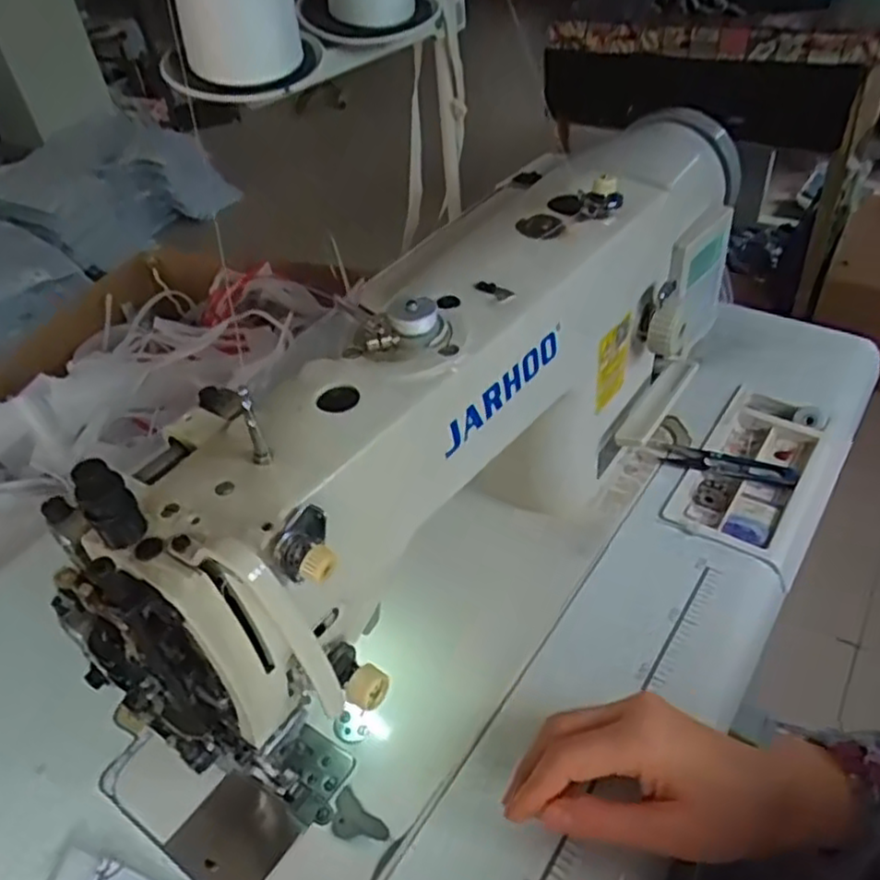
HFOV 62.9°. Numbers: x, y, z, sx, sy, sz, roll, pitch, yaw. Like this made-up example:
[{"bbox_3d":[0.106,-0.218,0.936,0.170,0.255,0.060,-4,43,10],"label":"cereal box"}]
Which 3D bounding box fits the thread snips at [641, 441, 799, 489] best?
[{"bbox_3d":[0.229,0.019,0.593,0.118,0.008,0.024,10,45,18],"label":"thread snips"}]

